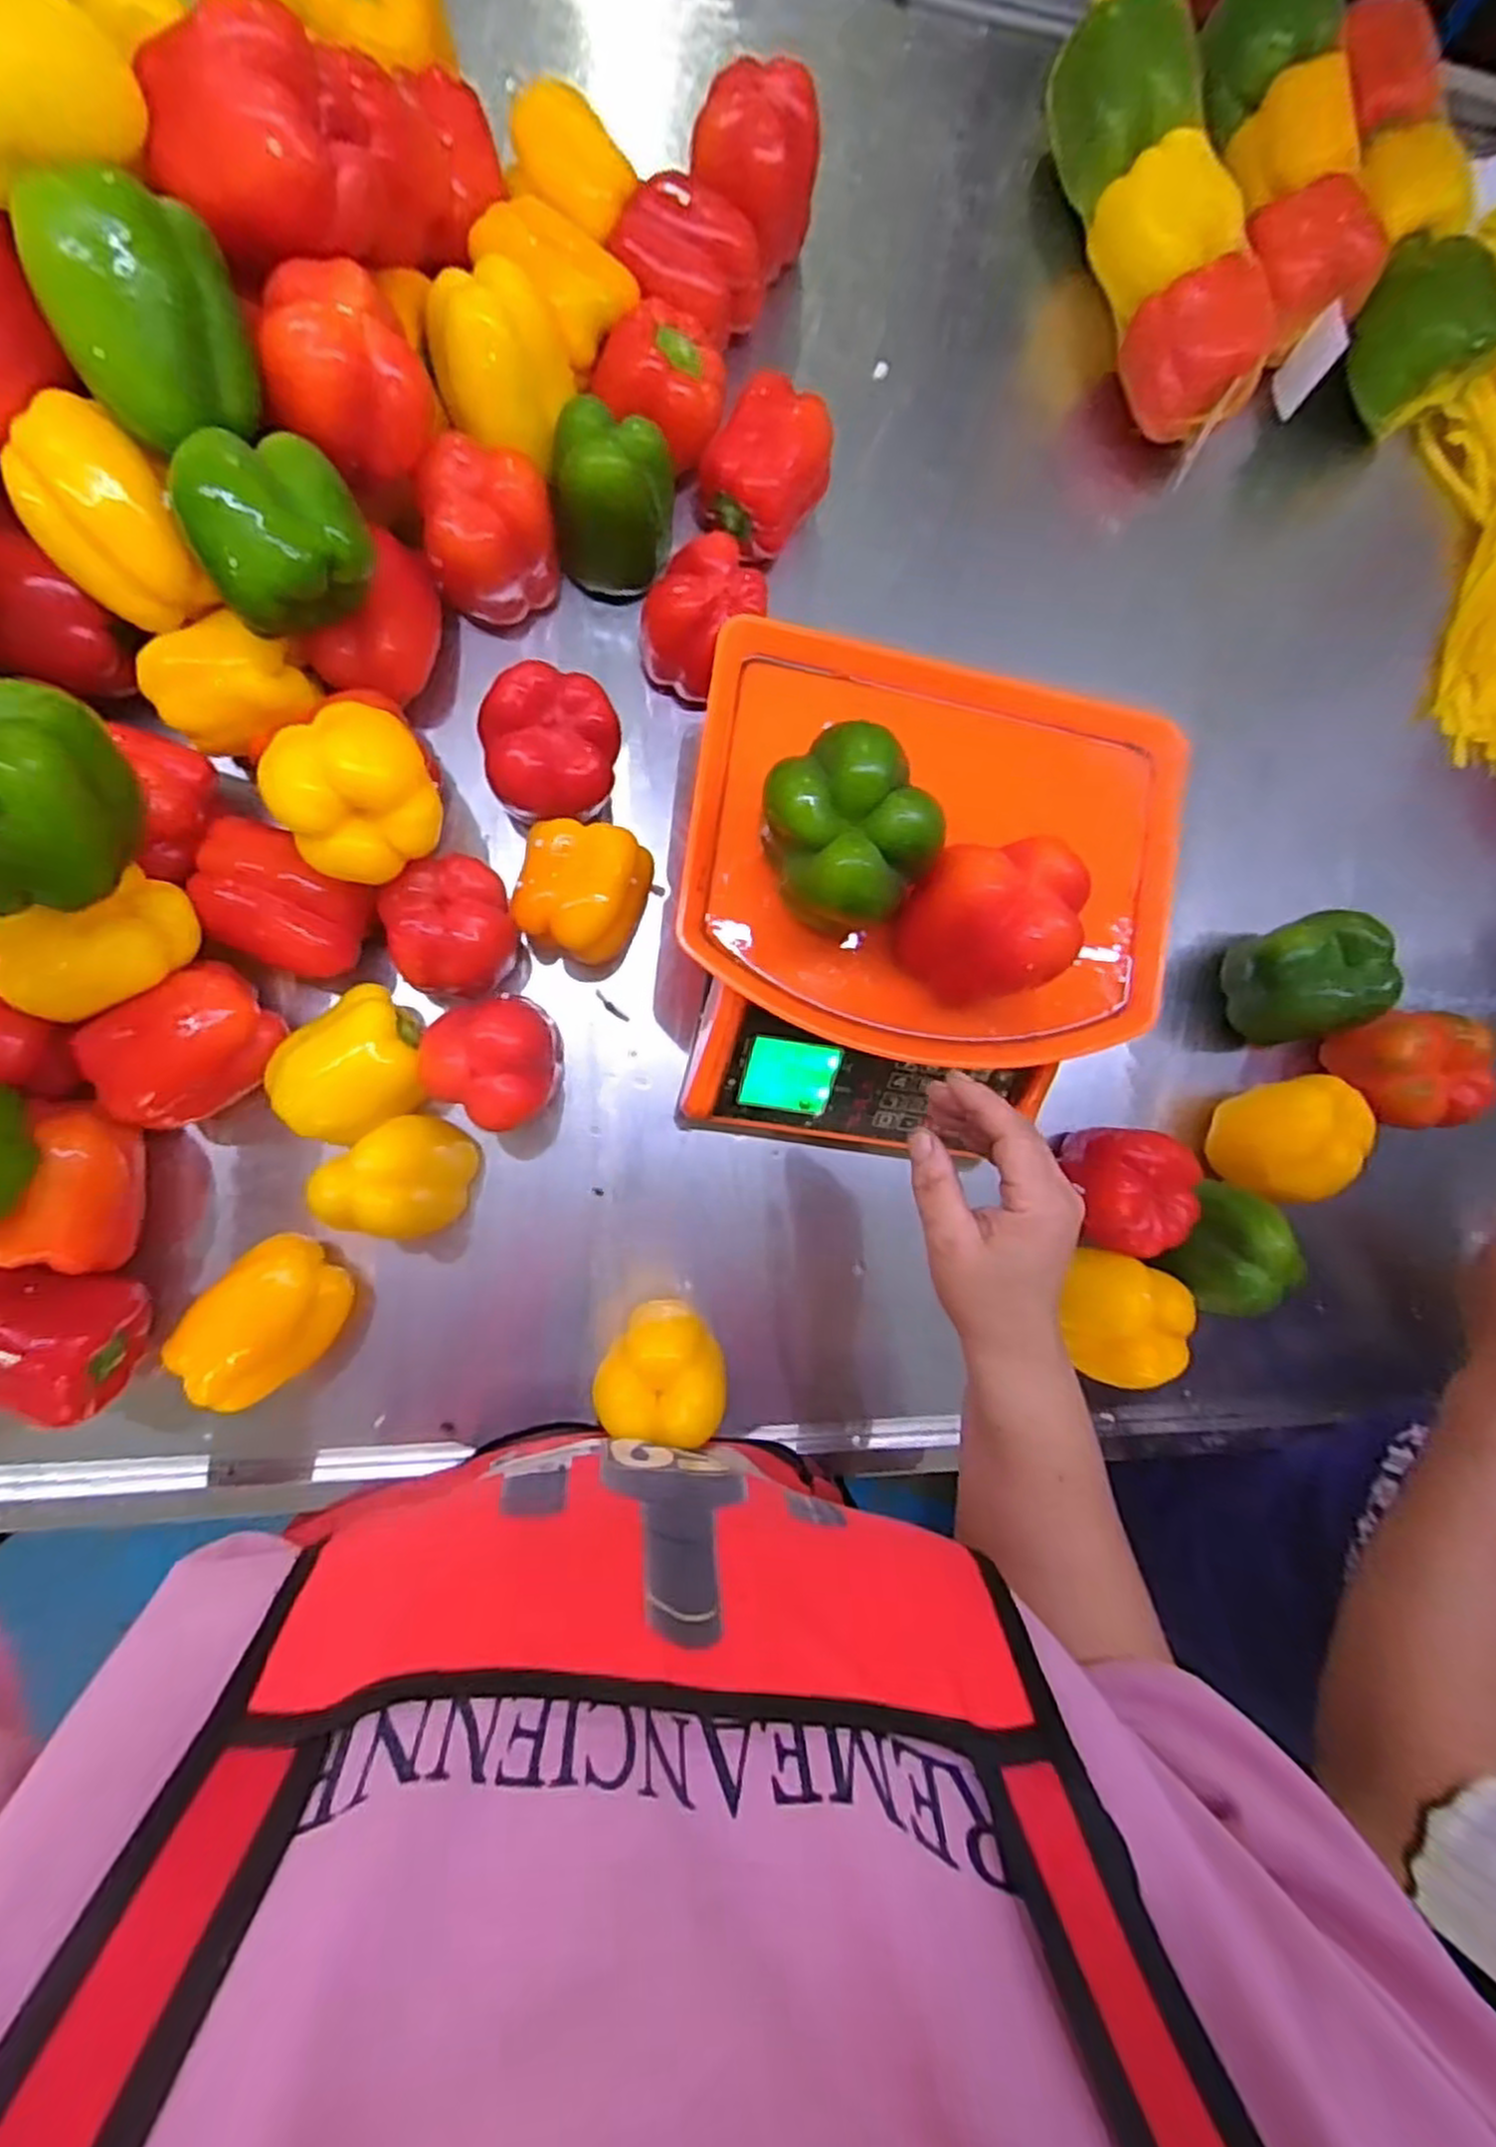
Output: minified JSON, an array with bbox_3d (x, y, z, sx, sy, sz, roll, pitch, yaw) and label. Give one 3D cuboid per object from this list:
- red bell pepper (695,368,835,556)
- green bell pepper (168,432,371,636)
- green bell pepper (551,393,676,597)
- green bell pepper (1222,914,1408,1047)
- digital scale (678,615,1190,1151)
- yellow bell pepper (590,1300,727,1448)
[{"bbox_3d":[0.010,-0.393,0.526,0.072,0.077,0.082,35,84,-8],"label":"red bell pepper"},{"bbox_3d":[-0.236,-0.271,0.400,0.082,0.075,0.071,-29,94,-9],"label":"green bell pepper"},{"bbox_3d":[-0.083,-0.347,0.486,0.071,0.088,0.067,0,90,-10],"label":"green bell pepper"},{"bbox_3d":[0.415,-0.070,0.577,0.081,0.081,0.089,-16,92,-10],"label":"green bell pepper"},{"bbox_3d":[0.107,-0.091,0.474,0.293,0.112,0.276,6,89,-10],"label":"digital scale"},{"bbox_3d":[-0.048,0.176,0.466,0.077,0.062,0.063,10,88,-10],"label":"yellow bell pepper"}]

